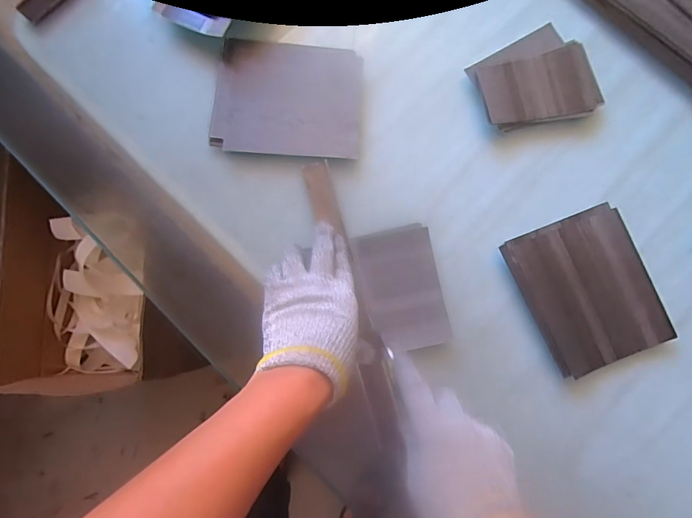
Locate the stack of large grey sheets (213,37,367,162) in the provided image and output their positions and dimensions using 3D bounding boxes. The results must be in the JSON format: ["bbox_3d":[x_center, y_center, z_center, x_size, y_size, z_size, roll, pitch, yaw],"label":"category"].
[{"bbox_3d":[-0.065,-0.182,0.466,0.162,0.010,0.135,3,80,0],"label":"stack of large grey sheets"}]

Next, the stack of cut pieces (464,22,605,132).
[{"bbox_3d":[0.212,-0.206,0.469,0.135,0.019,0.113,-16,80,-3],"label":"stack of cut pieces"}]

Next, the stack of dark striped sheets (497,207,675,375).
[{"bbox_3d":[0.249,0.031,0.429,0.128,0.013,0.149,-21,80,-4],"label":"stack of dark striped sheets"}]

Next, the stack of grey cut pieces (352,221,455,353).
[{"bbox_3d":[0.058,0.030,0.425,0.079,0.016,0.123,-13,80,-3],"label":"stack of grey cut pieces"}]

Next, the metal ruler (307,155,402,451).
[{"bbox_3d":[0.007,0.037,0.423,0.028,0.005,0.298,-16,77,-1],"label":"metal ruler"}]

